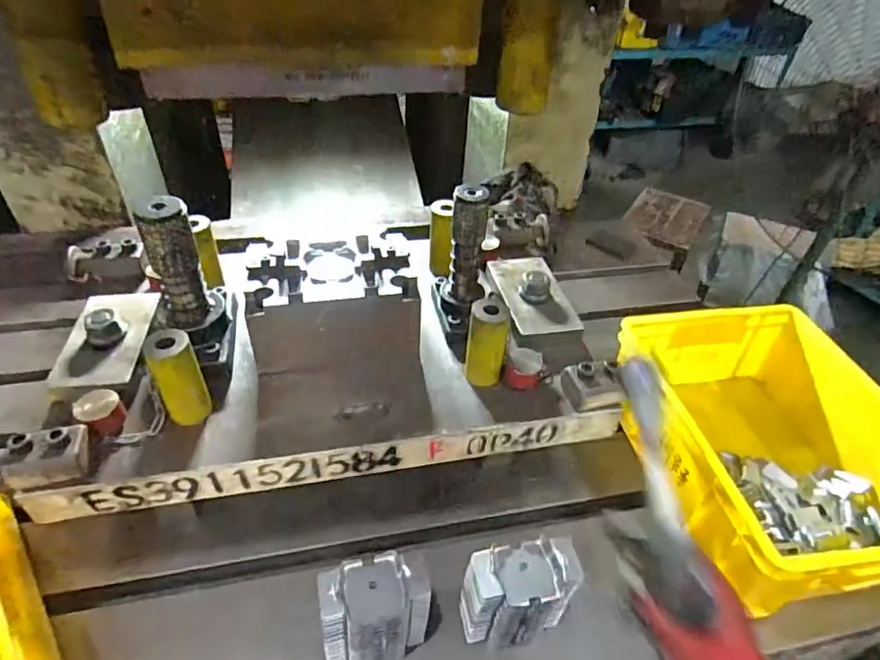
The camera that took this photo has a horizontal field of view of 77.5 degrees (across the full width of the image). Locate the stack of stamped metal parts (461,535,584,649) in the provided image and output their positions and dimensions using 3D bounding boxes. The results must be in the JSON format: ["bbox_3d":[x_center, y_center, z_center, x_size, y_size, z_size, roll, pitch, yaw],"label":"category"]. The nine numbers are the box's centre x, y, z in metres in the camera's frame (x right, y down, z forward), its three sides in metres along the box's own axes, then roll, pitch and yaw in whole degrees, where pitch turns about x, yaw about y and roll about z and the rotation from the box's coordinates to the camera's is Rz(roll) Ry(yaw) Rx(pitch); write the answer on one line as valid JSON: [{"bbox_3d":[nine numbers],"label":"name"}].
[{"bbox_3d":[0.068,0.240,0.494,0.101,0.109,0.052,-3,42,-7],"label":"stack of stamped metal parts"}]

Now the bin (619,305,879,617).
[{"bbox_3d":[0.381,0.141,0.653,0.259,0.153,0.335,-5,42,-10],"label":"bin"}]

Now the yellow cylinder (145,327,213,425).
[{"bbox_3d":[-0.252,0.047,0.531,0.042,0.093,0.040,-21,47,-25],"label":"yellow cylinder"}]

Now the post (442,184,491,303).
[{"bbox_3d":[0.031,-0.094,0.626,0.045,0.143,0.036,6,41,3],"label":"post"}]

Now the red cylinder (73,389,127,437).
[{"bbox_3d":[-0.325,0.081,0.528,0.038,0.034,0.034,-26,49,-30],"label":"red cylinder"}]

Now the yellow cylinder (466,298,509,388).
[{"bbox_3d":[0.050,0.014,0.584,0.040,0.094,0.034,6,41,3],"label":"yellow cylinder"}]

